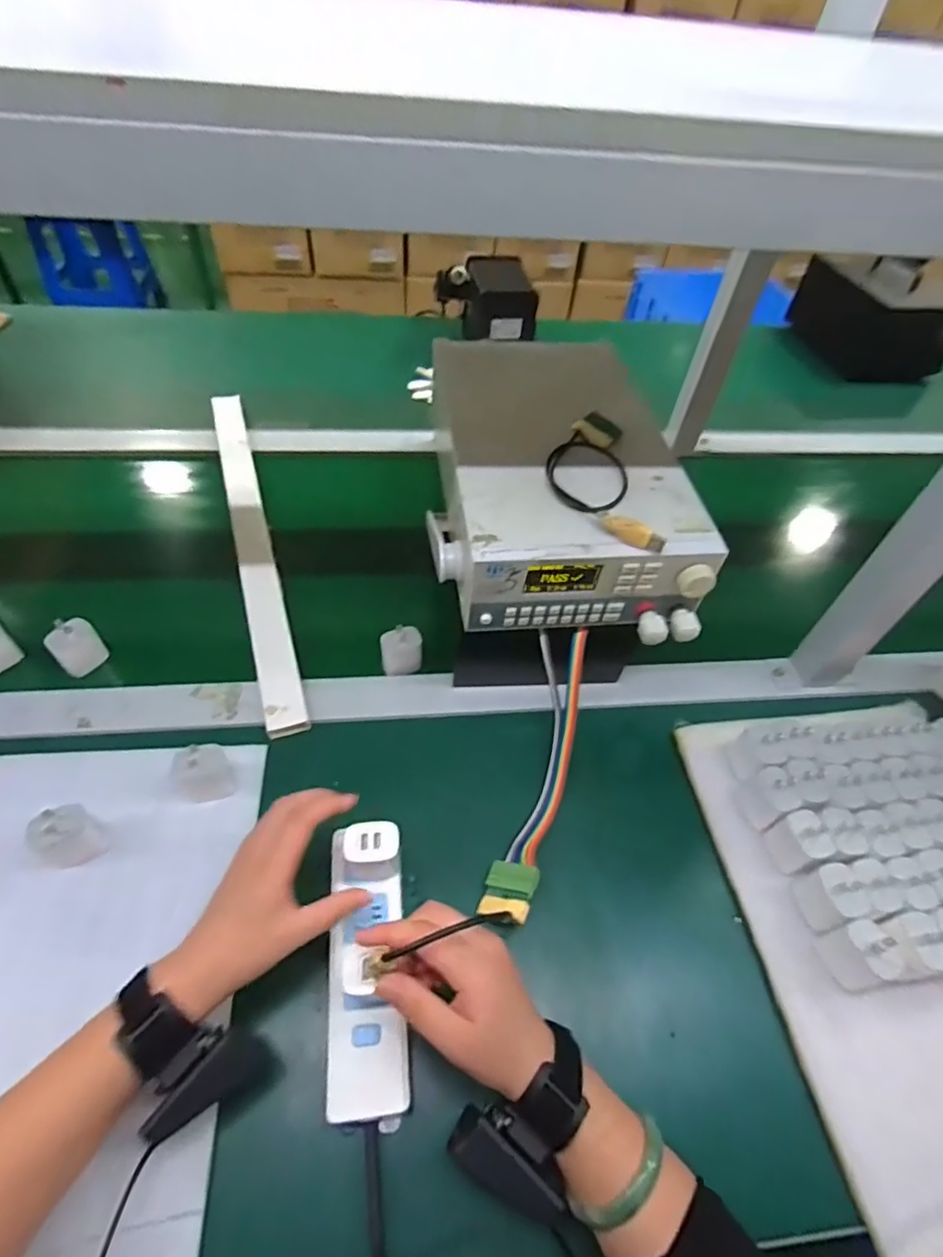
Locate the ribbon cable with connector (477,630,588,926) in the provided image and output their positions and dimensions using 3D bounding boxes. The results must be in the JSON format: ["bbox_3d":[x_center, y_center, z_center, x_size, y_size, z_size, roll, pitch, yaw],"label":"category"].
[{"bbox_3d":[0.061,0.127,0.537,0.054,0.063,0.251,16,70,8],"label":"ribbon cable with connector"}]

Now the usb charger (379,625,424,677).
[{"bbox_3d":[-0.074,0.024,0.633,0.042,0.054,0.027,-6,52,-9],"label":"usb charger"}]

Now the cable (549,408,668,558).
[{"bbox_3d":[0.109,-0.134,0.528,0.081,0.014,0.175,-1,51,-5],"label":"cable"}]

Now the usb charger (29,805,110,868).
[{"bbox_3d":[-0.320,0.168,0.477,0.039,0.053,0.042,26,54,16],"label":"usb charger"}]

